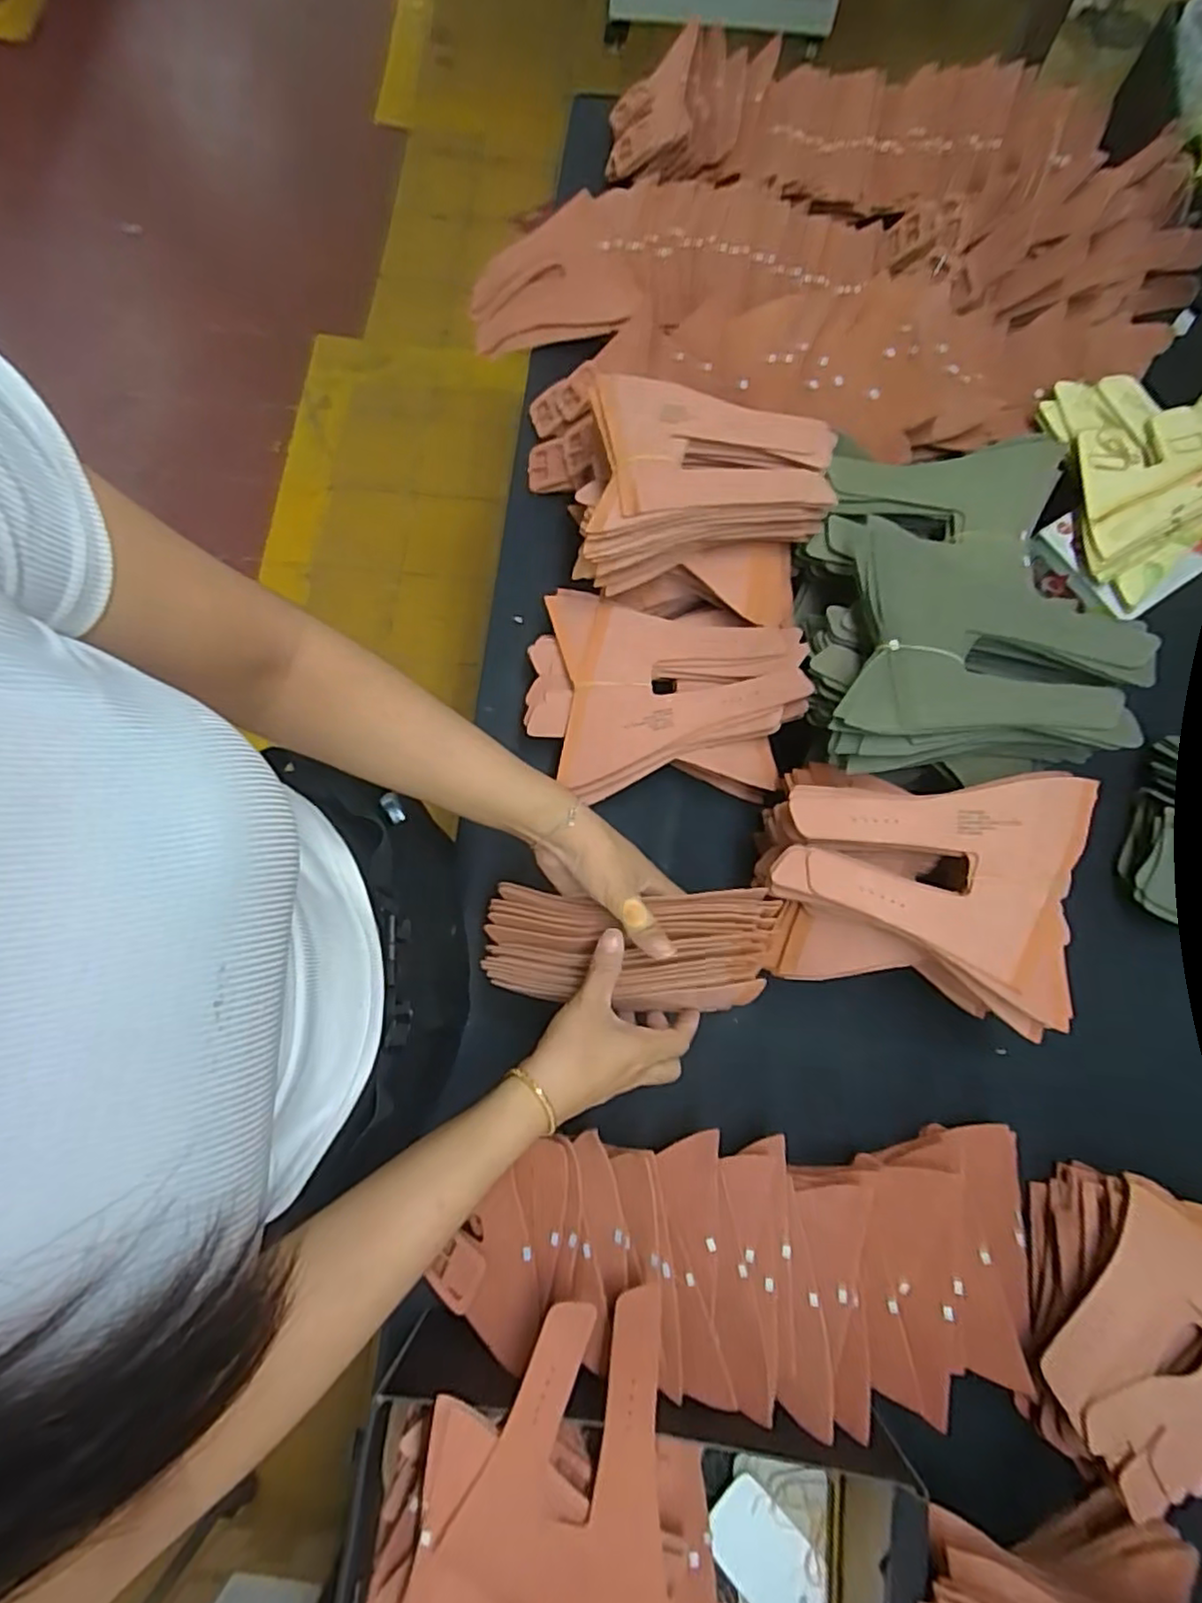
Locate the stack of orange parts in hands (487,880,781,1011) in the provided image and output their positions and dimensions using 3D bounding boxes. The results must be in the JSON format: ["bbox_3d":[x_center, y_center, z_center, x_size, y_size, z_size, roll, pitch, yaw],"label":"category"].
[{"bbox_3d":[0.018,0.108,0.501,0.224,0.054,0.082,-5,76,30],"label":"stack of orange parts in hands"}]

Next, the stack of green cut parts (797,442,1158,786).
[{"bbox_3d":[0.267,-0.161,0.522,0.210,0.092,0.292,0,78,1],"label":"stack of green cut parts"}]

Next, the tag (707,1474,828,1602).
[{"bbox_3d":[0.116,0.529,0.474,0.051,0.006,0.103,-40,88,-24],"label":"tag"}]

